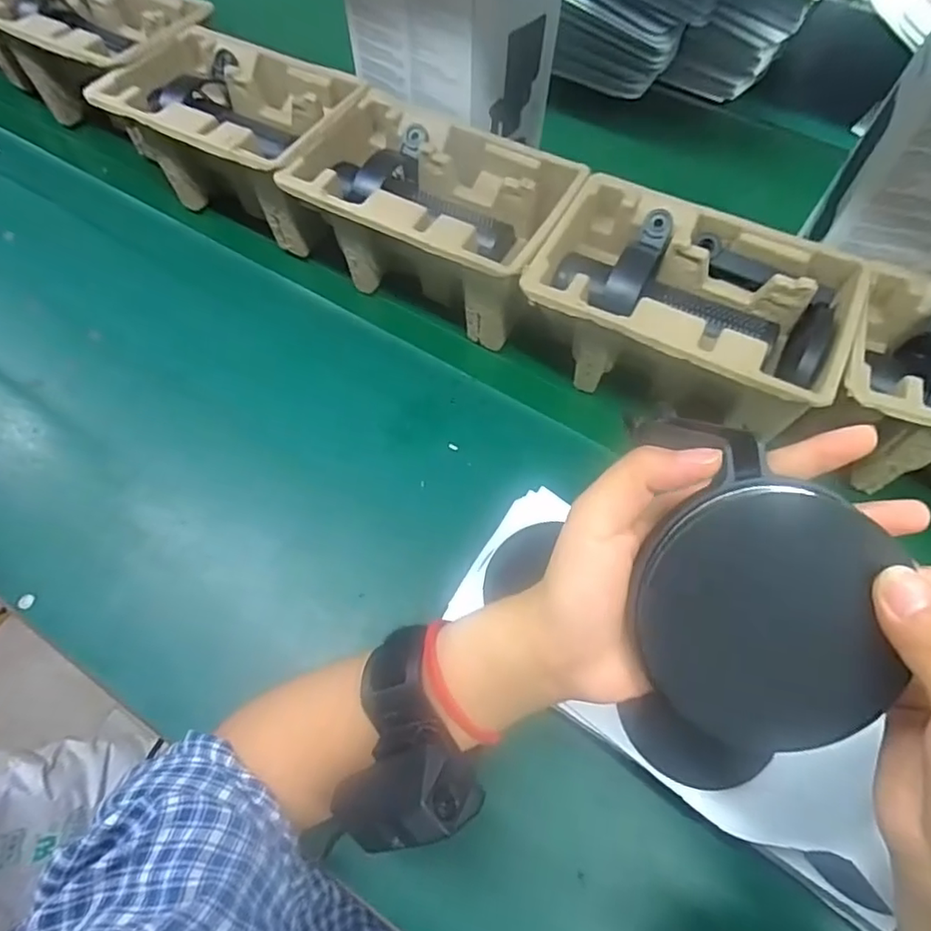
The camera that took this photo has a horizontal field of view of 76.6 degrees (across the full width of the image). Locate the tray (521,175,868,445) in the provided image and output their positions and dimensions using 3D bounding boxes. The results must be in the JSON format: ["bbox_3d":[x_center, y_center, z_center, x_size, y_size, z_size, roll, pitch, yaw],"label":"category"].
[{"bbox_3d":[0.170,-0.115,0.482,0.229,0.107,0.145,27,65,10],"label":"tray"}]

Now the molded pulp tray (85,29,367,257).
[{"bbox_3d":[-0.216,-0.324,0.588,0.222,0.100,0.155,28,65,10],"label":"molded pulp tray"}]

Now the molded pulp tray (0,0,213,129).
[{"bbox_3d":[-0.392,-0.448,0.641,0.235,0.093,0.155,33,66,12],"label":"molded pulp tray"}]

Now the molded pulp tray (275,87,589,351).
[{"bbox_3d":[-0.029,-0.217,0.530,0.230,0.103,0.145,27,65,9],"label":"molded pulp tray"}]

